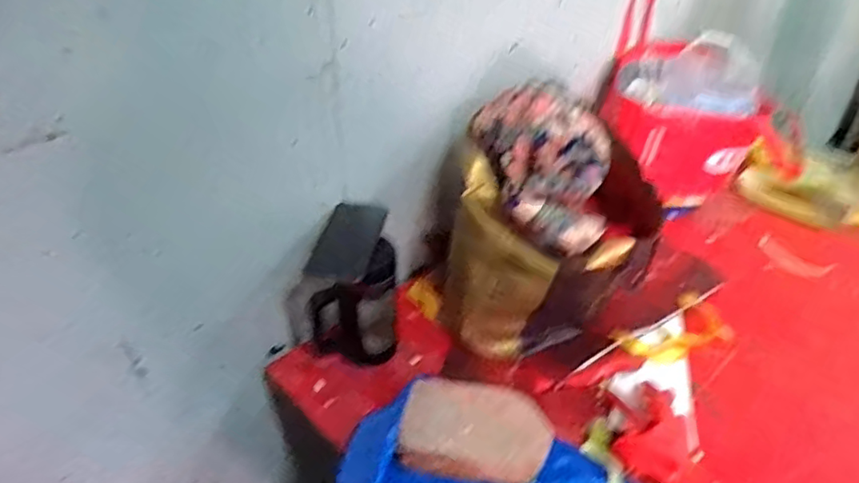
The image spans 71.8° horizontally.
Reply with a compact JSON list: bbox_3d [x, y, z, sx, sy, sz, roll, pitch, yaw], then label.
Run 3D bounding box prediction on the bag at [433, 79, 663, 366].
[{"bbox_3d":[0.177,-0.029,0.878,0.275,0.336,0.282,10,37,11],"label":"bag"}]

